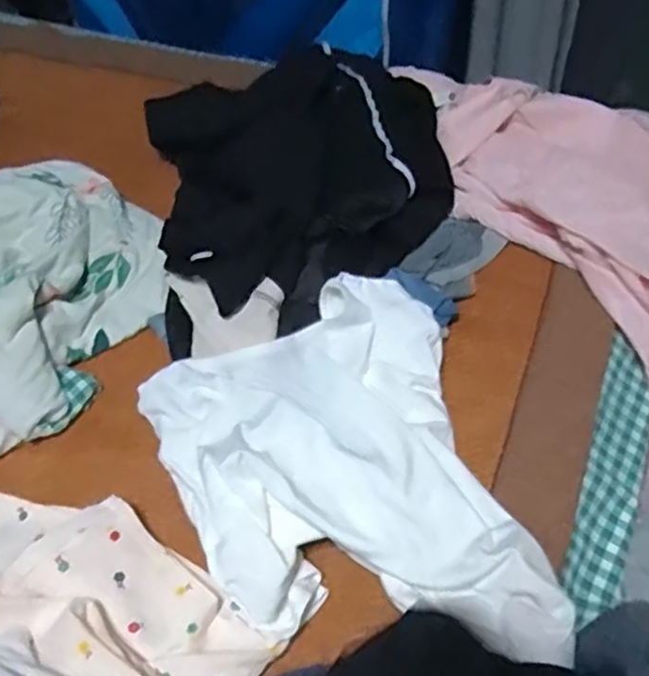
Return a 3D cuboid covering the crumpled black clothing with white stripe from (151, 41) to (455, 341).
[{"bbox_3d":[-0.026,-0.214,0.832,0.361,0.087,0.436,-15,56,-5],"label":"crumpled black clothing with white stripe"}]

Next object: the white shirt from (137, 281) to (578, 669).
[{"bbox_3d":[0.012,0.139,0.620,0.301,0.061,0.401,-19,56,-8],"label":"white shirt"}]

